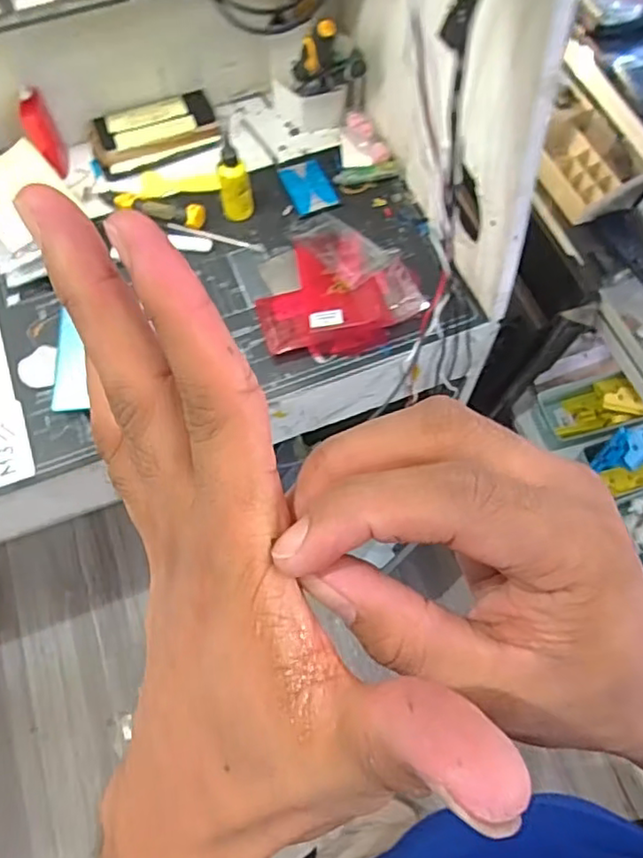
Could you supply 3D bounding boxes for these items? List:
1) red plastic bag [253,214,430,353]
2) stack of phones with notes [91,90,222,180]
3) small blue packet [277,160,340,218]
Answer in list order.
[{"bbox_3d":[0.009,-0.180,0.746,0.182,0.030,0.200,-16,67,-7],"label":"red plastic bag"},{"bbox_3d":[-0.220,-0.394,0.826,0.163,0.032,0.094,-22,68,-9],"label":"stack of phones with notes"},{"bbox_3d":[-0.018,-0.313,0.804,0.054,0.009,0.085,-21,68,-9],"label":"small blue packet"}]

